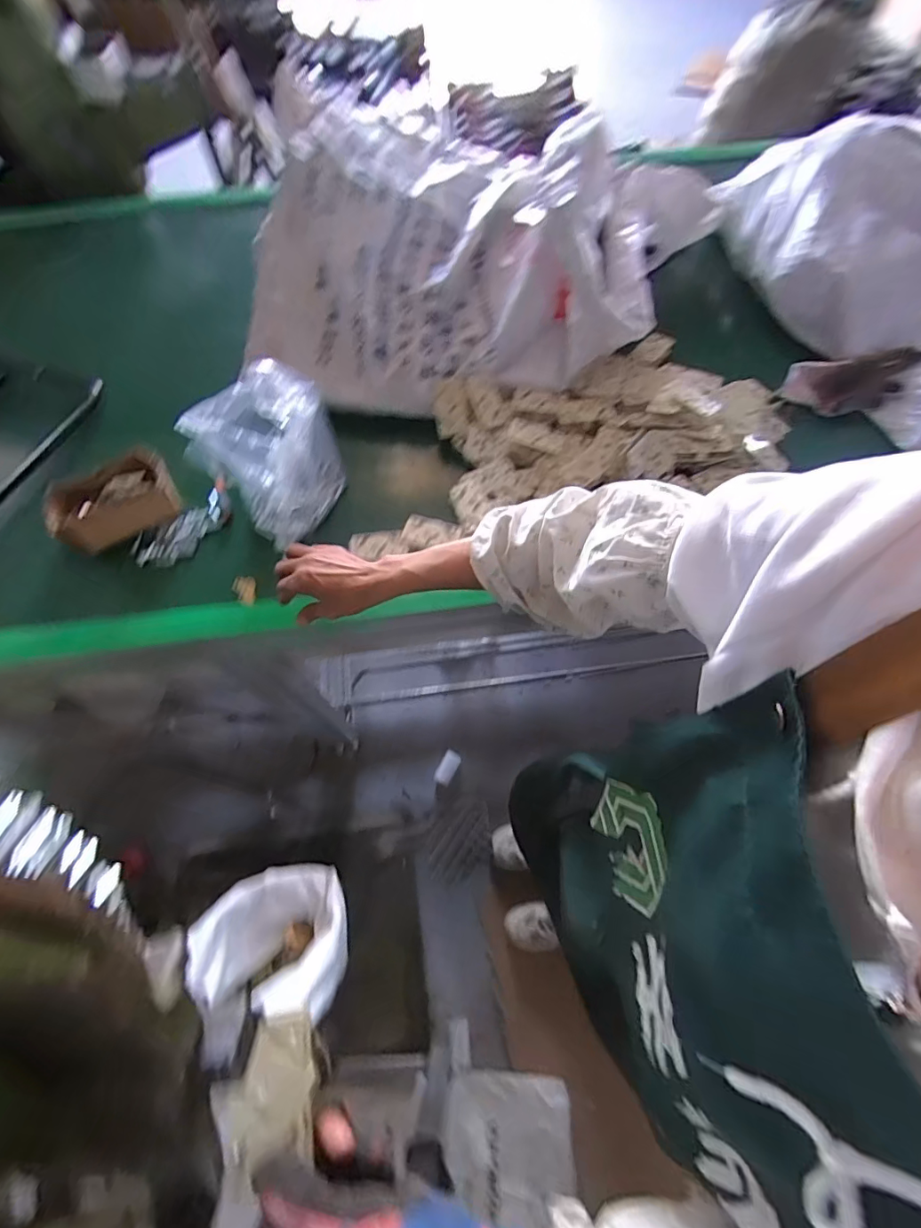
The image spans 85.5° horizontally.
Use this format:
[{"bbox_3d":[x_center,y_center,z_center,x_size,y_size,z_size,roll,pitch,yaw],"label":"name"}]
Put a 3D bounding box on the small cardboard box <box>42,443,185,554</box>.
[{"bbox_3d":[-0.483,-0.156,0.696,0.158,0.069,0.100,-37,69,-15],"label":"small cardboard box"}]

